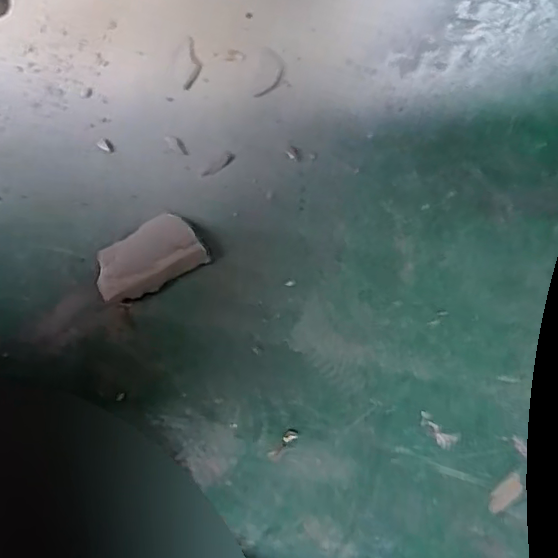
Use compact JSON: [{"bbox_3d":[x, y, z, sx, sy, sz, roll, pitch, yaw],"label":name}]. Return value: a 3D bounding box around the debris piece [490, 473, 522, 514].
[{"bbox_3d":[0.188,0.178,0.489,0.035,0.004,0.016,-36,73,-10],"label":"debris piece"}]

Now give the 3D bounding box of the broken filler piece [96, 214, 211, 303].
[{"bbox_3d":[-0.125,-0.020,0.560,0.100,0.012,0.063,-30,72,-8],"label":"broken filler piece"}]

